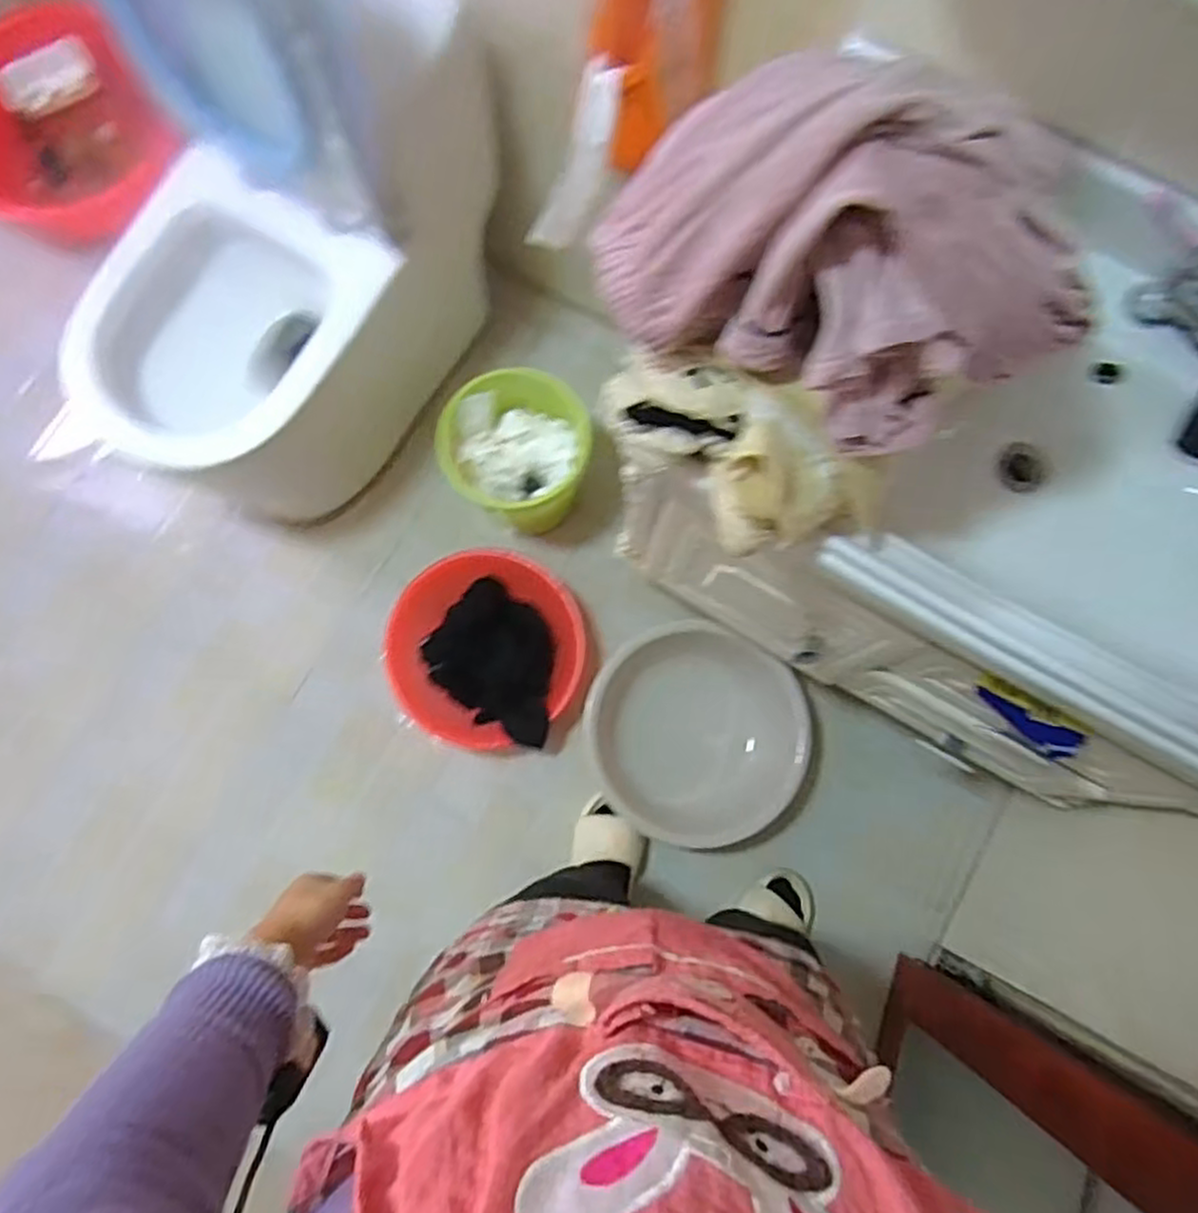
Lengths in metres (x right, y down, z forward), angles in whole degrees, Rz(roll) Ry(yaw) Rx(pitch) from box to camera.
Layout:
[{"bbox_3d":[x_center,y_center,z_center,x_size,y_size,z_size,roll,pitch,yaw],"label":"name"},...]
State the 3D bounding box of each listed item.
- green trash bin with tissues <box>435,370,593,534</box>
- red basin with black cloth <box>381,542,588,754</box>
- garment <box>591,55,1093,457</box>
[{"bbox_3d":[-0.143,-0.262,1.349,0.232,0.291,0.213,-30,81,-6],"label":"green trash bin with tissues"},{"bbox_3d":[-0.203,0.082,1.363,0.329,0.111,0.336,0,80,-1],"label":"red basin with black cloth"},{"bbox_3d":[0.190,-0.259,0.554,0.355,0.168,0.211,29,81,4],"label":"garment"}]

